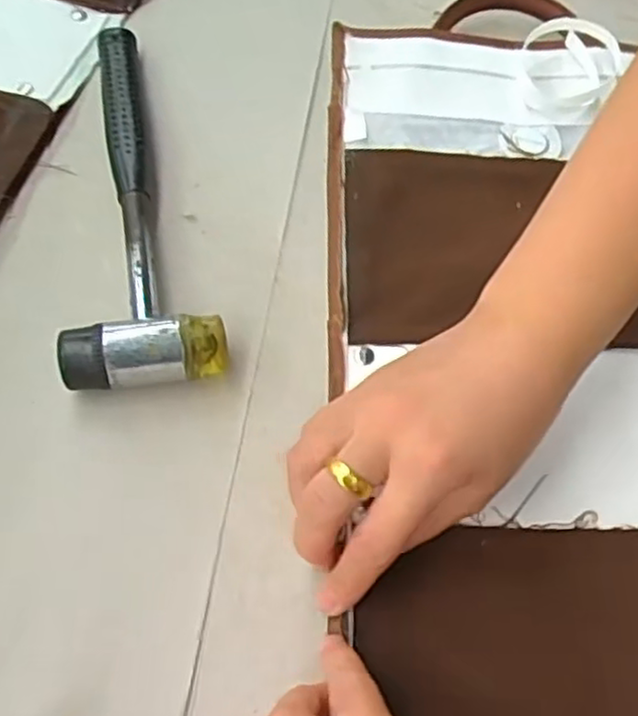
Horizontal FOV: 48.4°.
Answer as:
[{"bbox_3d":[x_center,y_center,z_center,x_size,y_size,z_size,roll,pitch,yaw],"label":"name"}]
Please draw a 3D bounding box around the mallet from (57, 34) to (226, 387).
[{"bbox_3d":[-0.094,-0.088,0.362,0.067,0.031,0.225,-7,60,-7],"label":"mallet"}]

